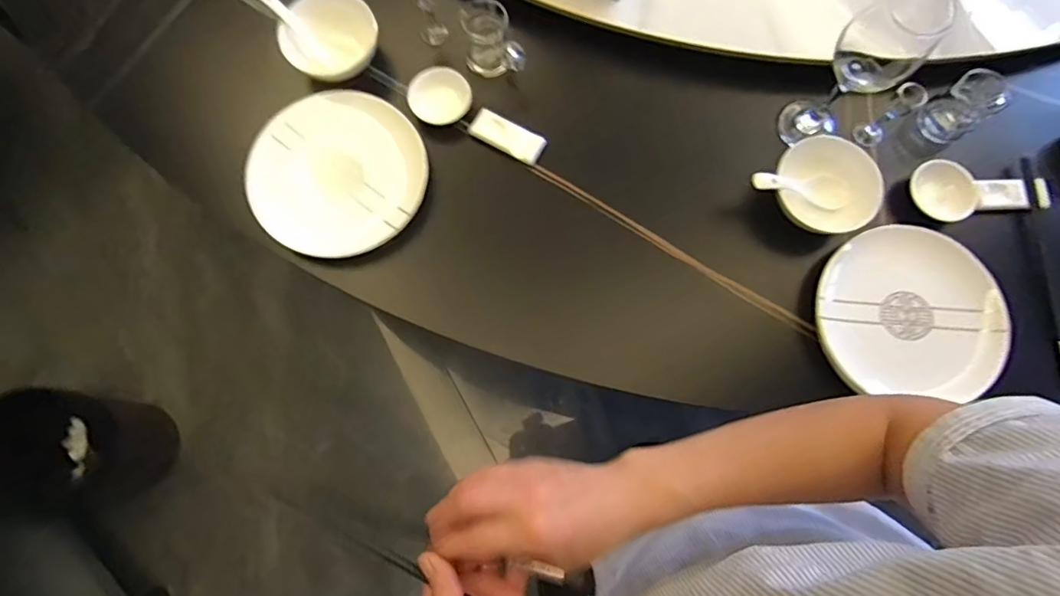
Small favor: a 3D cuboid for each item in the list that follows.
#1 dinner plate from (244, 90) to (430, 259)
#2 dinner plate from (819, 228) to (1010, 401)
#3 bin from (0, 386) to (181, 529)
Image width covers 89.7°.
[{"bbox_3d":[-0.222,-0.144,0.611,0.197,0.017,0.191,0,77,-1],"label":"dinner plate"},{"bbox_3d":[0.423,0.013,0.593,0.209,0.023,0.179,4,77,0],"label":"dinner plate"},{"bbox_3d":[-0.972,0.338,1.139,0.231,0.318,0.272,0,77,-1],"label":"bin"}]

